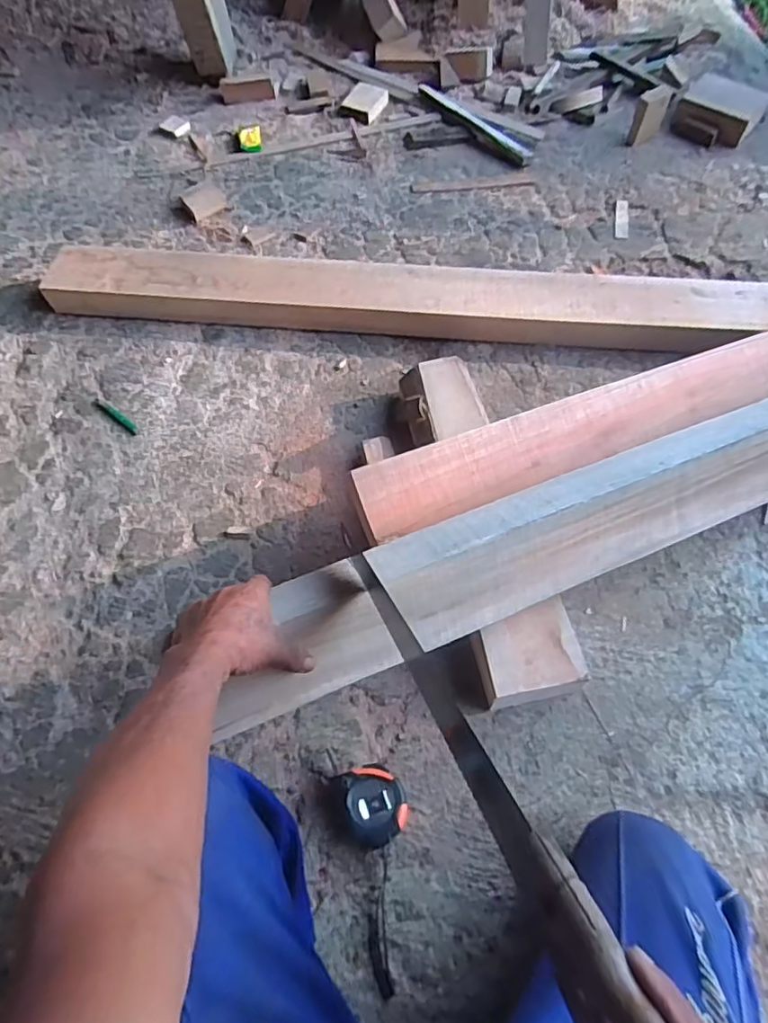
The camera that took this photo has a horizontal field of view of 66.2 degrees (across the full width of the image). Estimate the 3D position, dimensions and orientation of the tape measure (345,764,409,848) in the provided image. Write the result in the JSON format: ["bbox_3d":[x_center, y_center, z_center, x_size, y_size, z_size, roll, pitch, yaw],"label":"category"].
[{"bbox_3d":[-0.008,0.337,0.677,0.068,0.043,0.083,-11,62,-6],"label":"tape measure"}]

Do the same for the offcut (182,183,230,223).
[{"bbox_3d":[-0.381,-0.664,1.264,0.089,0.018,0.105,-29,66,-15],"label":"offcut"}]

